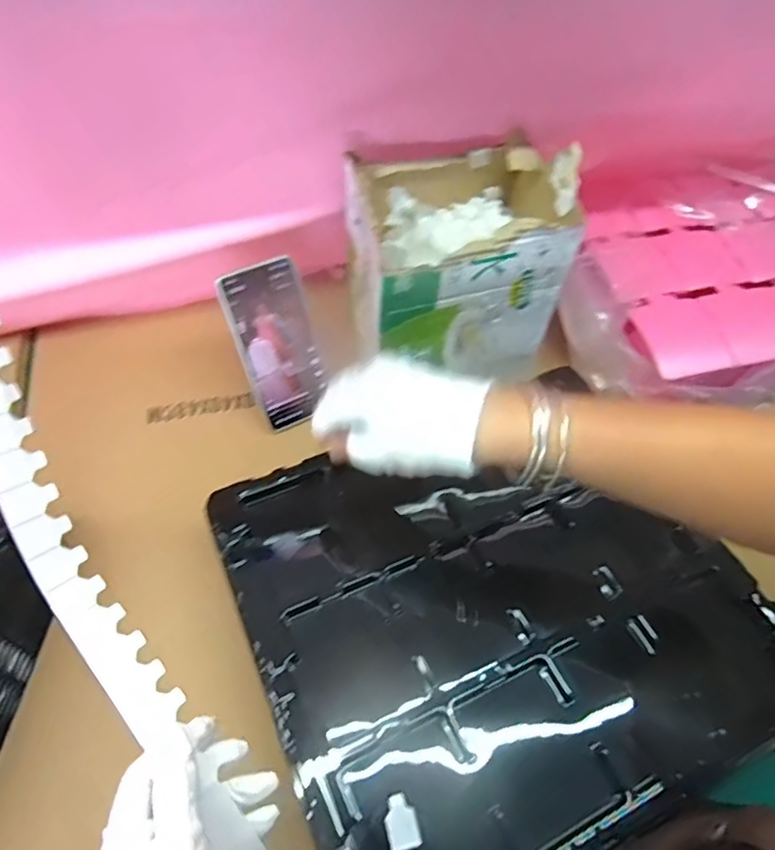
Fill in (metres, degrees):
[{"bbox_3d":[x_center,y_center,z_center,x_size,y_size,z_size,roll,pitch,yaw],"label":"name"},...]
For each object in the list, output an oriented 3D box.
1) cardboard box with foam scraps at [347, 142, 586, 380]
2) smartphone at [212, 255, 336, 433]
[{"bbox_3d":[0.062,-0.163,0.567,0.191,0.152,0.150,-14,58,-14],"label":"cardboard box with foam scraps"},{"bbox_3d":[-0.108,-0.079,0.587,0.083,0.163,0.012,-24,30,-20],"label":"smartphone"}]

